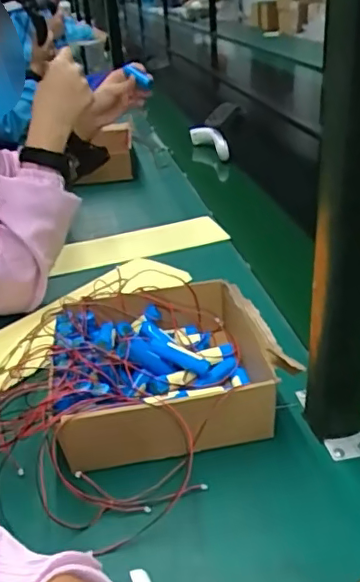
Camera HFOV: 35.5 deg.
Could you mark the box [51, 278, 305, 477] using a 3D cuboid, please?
[{"bbox_3d":[-0.019,0.080,0.585,0.212,0.081,0.221,-11,30,-9],"label":"box"}]

